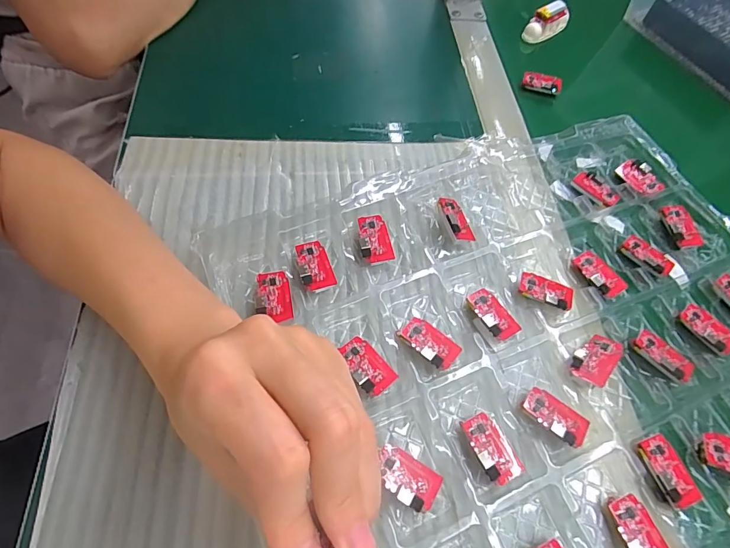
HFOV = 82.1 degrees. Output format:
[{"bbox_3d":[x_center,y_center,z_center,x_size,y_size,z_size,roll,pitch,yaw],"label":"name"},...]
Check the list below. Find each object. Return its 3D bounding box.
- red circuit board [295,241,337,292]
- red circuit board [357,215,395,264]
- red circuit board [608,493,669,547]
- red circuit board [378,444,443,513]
[{"bbox_3d":[-0.034,-0.005,0.279,0.021,0.007,0.035,-15,63,-12],"label":"red circuit board"},{"bbox_3d":[0.007,-0.023,0.292,0.022,0.011,0.035,-7,62,-7],"label":"red circuit board"},{"bbox_3d":[0.142,0.133,0.215,0.022,0.004,0.035,-8,58,-15],"label":"red circuit board"},{"bbox_3d":[0.022,0.106,0.219,0.035,0.004,0.021,32,50,10],"label":"red circuit board"}]

